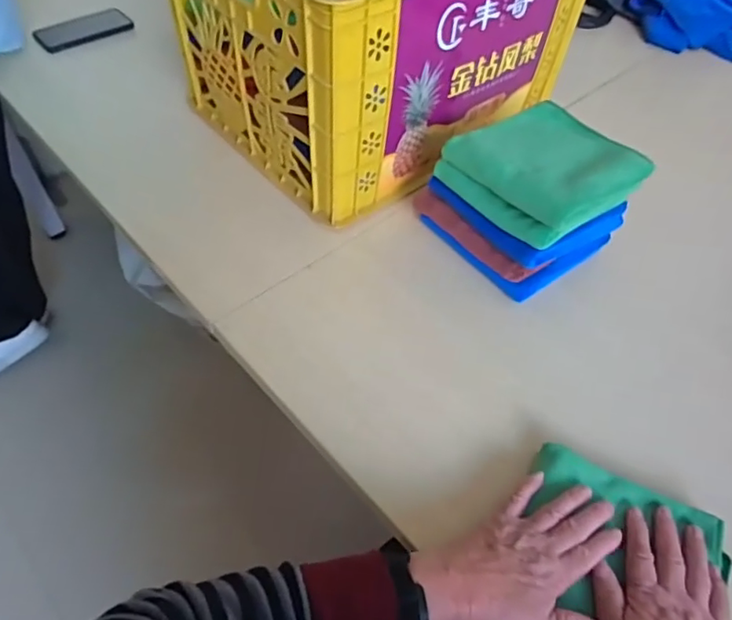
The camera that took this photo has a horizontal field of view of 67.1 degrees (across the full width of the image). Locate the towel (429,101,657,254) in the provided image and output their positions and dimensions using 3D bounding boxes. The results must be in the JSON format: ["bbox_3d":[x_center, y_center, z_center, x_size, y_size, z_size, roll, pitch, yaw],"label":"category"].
[{"bbox_3d":[0.198,-0.156,0.616,0.164,0.062,0.166,-27,58,-22],"label":"towel"}]

